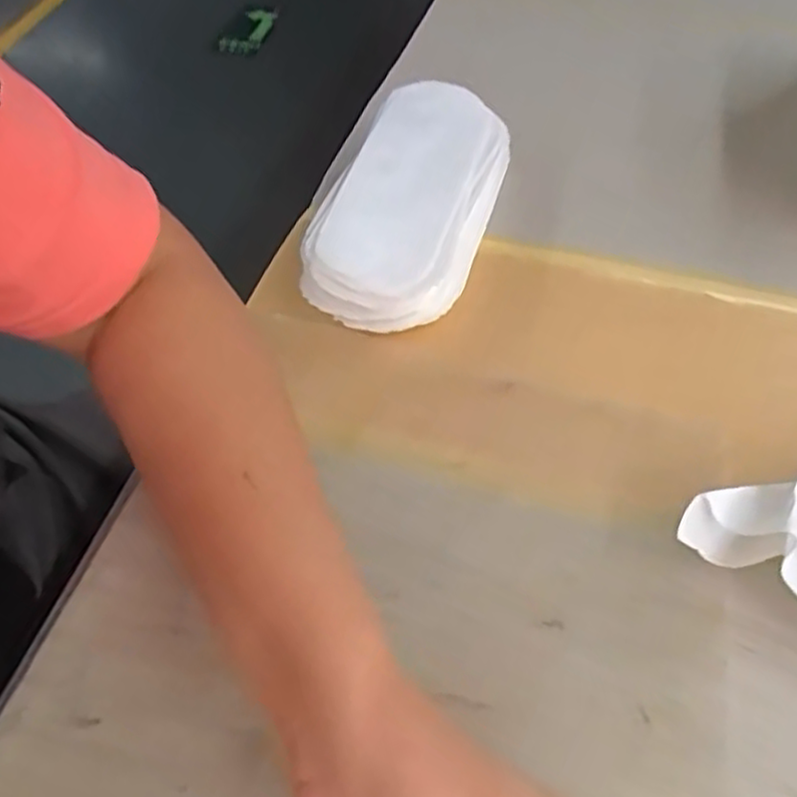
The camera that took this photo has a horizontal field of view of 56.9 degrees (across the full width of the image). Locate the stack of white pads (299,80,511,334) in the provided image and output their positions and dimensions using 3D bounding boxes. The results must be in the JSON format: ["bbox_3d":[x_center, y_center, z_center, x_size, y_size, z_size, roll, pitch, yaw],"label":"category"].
[{"bbox_3d":[0.011,-0.120,0.465,0.087,0.056,0.191,14,55,13],"label":"stack of white pads"}]

